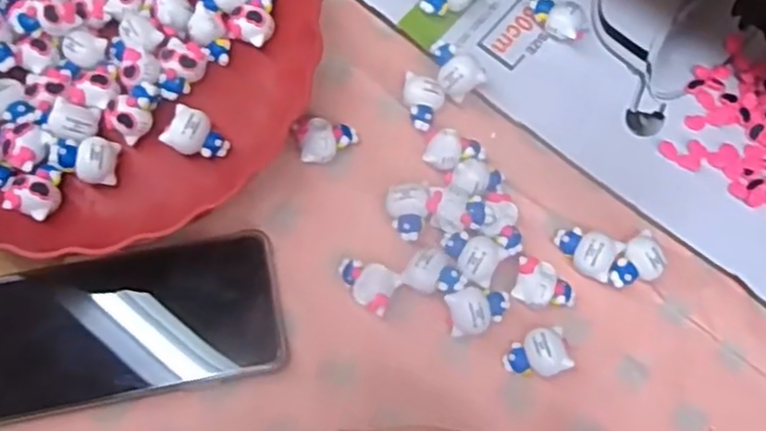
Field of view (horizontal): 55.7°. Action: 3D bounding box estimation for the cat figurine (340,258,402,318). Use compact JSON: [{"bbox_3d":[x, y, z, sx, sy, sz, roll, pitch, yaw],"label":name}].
[{"bbox_3d":[-0.009,0.038,0.398,0.033,0.018,0.024,29,73,8],"label":"cat figurine"}]

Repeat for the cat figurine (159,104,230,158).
[{"bbox_3d":[-0.107,-0.044,0.415,0.033,0.021,0.025,28,73,8],"label":"cat figurine"}]

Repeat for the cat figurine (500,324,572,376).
[{"bbox_3d":[0.082,0.075,0.389,0.032,0.022,0.025,-13,72,-5],"label":"cat figurine"}]

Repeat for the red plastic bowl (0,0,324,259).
[{"bbox_3d":[-0.164,-0.099,0.423,0.239,0.045,0.229,0,72,-1],"label":"red plastic bowl"}]

